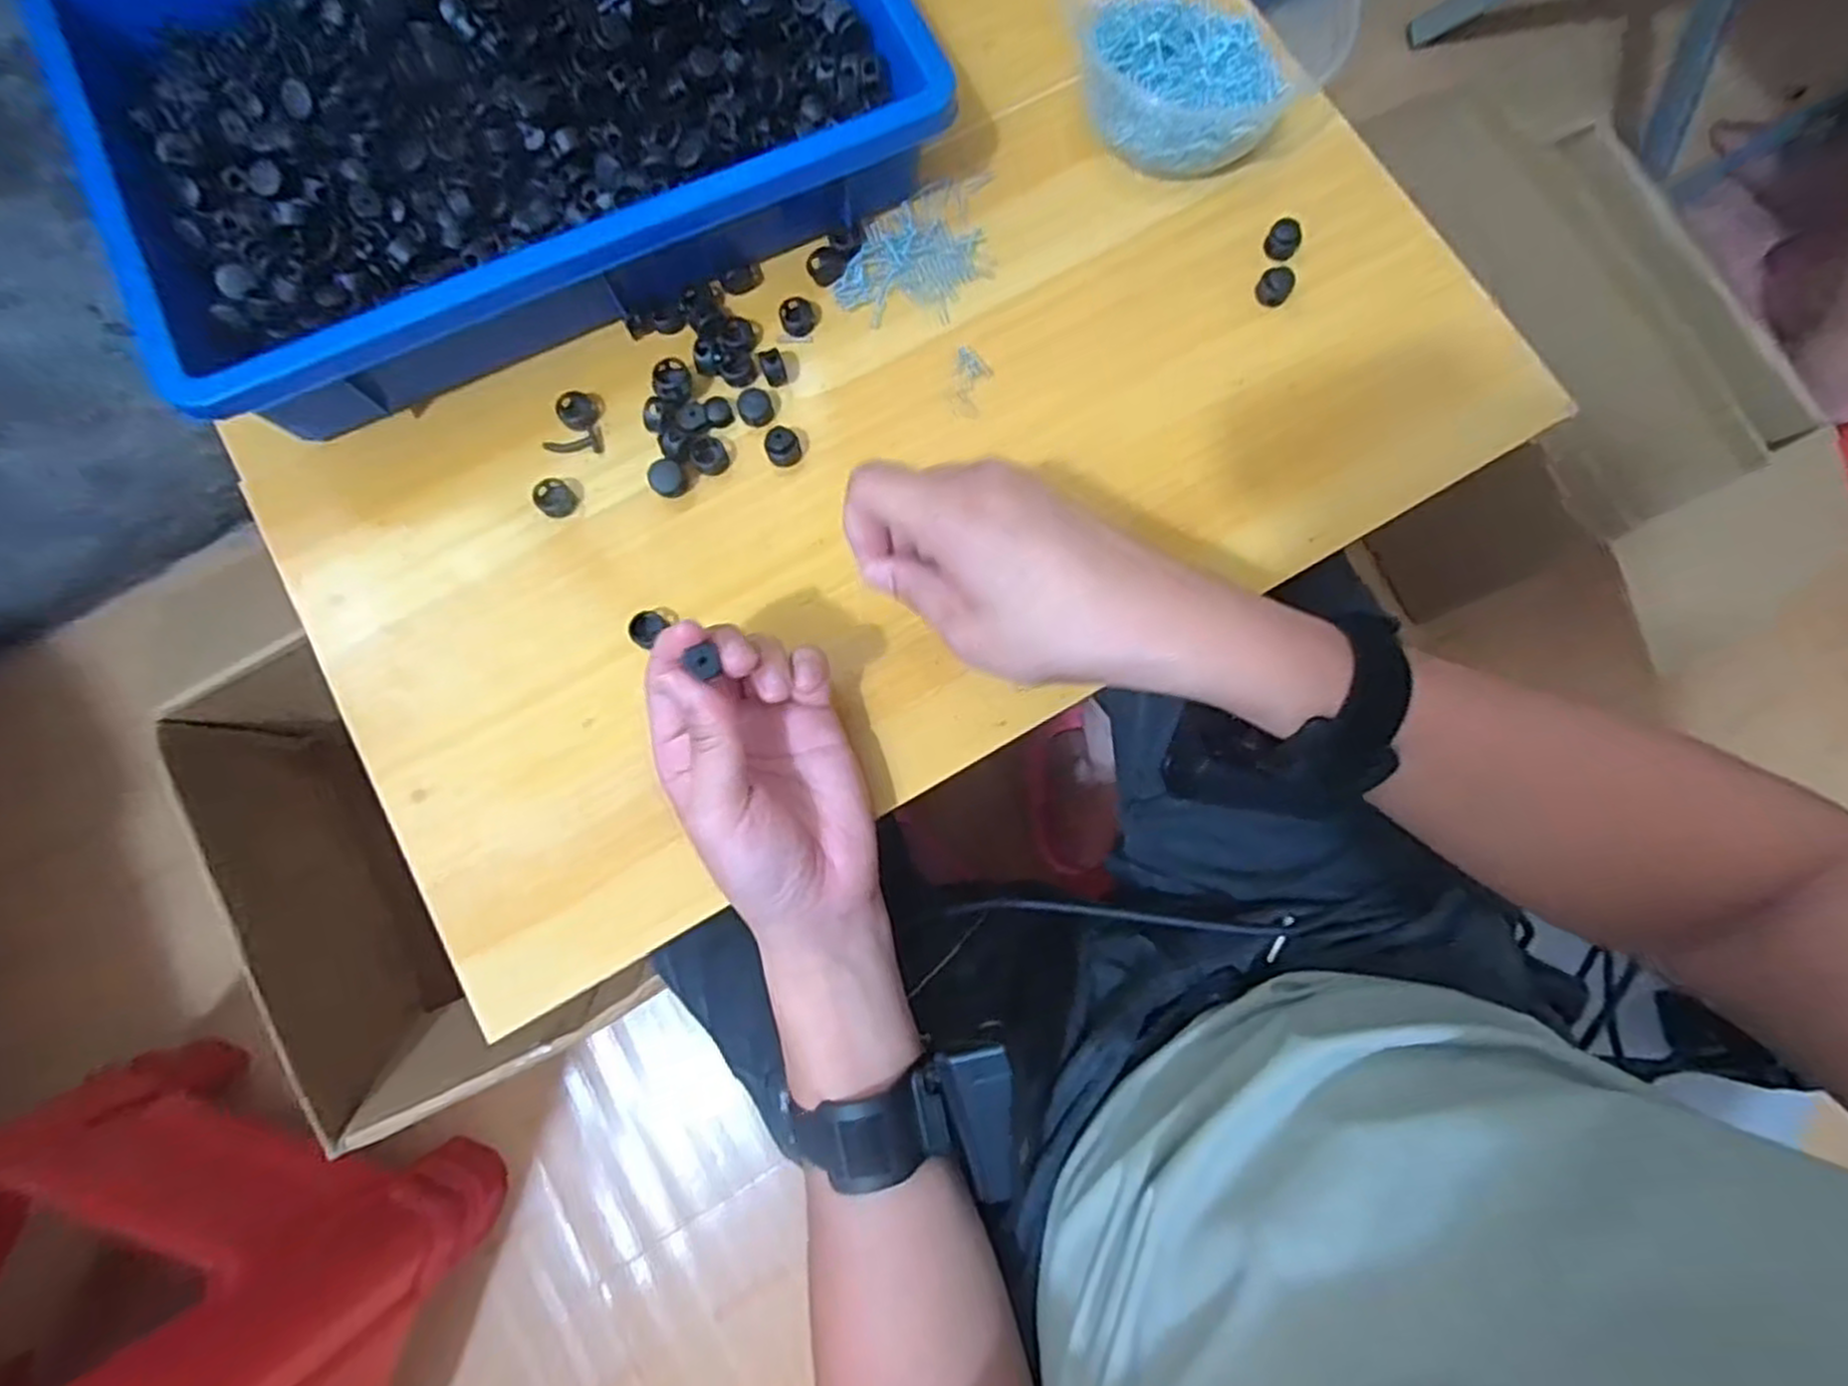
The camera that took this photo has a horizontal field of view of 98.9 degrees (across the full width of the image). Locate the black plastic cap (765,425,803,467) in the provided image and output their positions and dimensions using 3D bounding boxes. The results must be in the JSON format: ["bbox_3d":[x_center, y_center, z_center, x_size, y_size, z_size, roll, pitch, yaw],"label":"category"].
[{"bbox_3d":[-0.069,-0.121,0.388,0.016,0.015,0.015,0,79,-1],"label":"black plastic cap"}]

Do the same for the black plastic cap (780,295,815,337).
[{"bbox_3d":[-0.064,-0.193,0.403,0.016,0.006,0.019,15,79,2],"label":"black plastic cap"}]

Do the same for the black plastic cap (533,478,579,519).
[{"bbox_3d":[-0.179,-0.095,0.384,0.018,0.007,0.018,0,79,-1],"label":"black plastic cap"}]

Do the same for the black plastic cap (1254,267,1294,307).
[{"bbox_3d":[0.180,-0.209,0.407,0.017,0.016,0.016,0,79,-1],"label":"black plastic cap"}]

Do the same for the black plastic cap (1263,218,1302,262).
[{"bbox_3d":[0.187,-0.236,0.410,0.016,0.012,0.019,32,80,5],"label":"black plastic cap"}]

